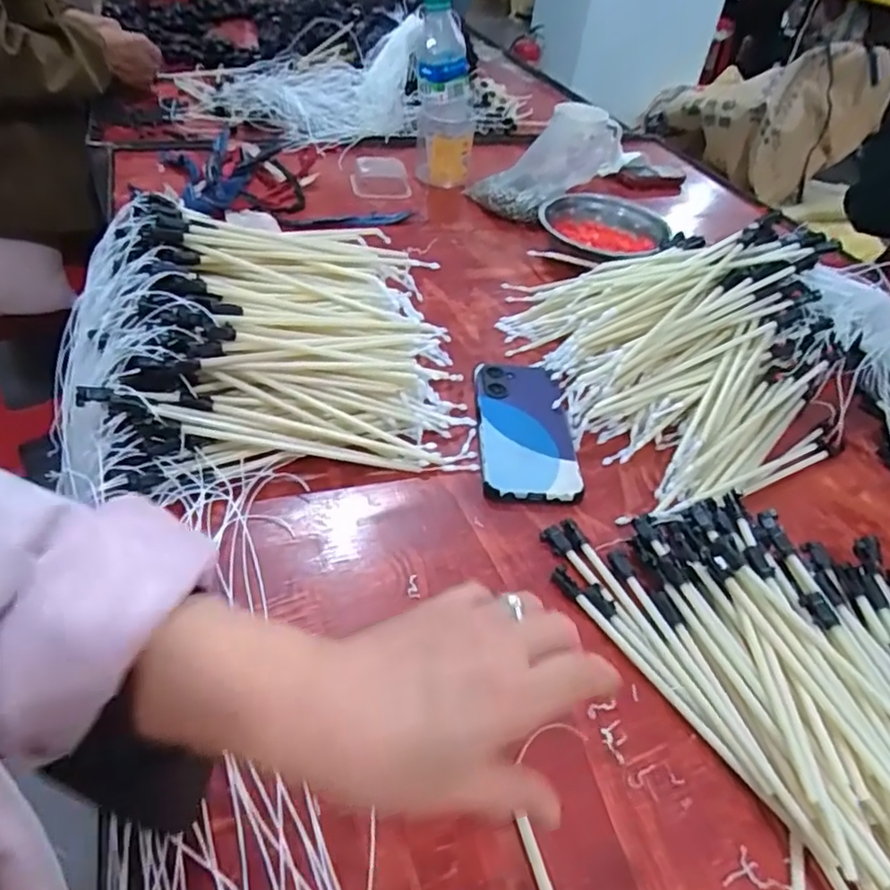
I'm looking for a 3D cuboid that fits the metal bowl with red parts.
[{"bbox_3d":[0.201,-0.270,0.792,0.161,0.048,0.131,6,43,-2],"label":"metal bowl with red parts"}]

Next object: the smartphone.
[{"bbox_3d":[0.068,-0.016,0.533,0.080,0.012,0.162,3,43,-5],"label":"smartphone"}]

